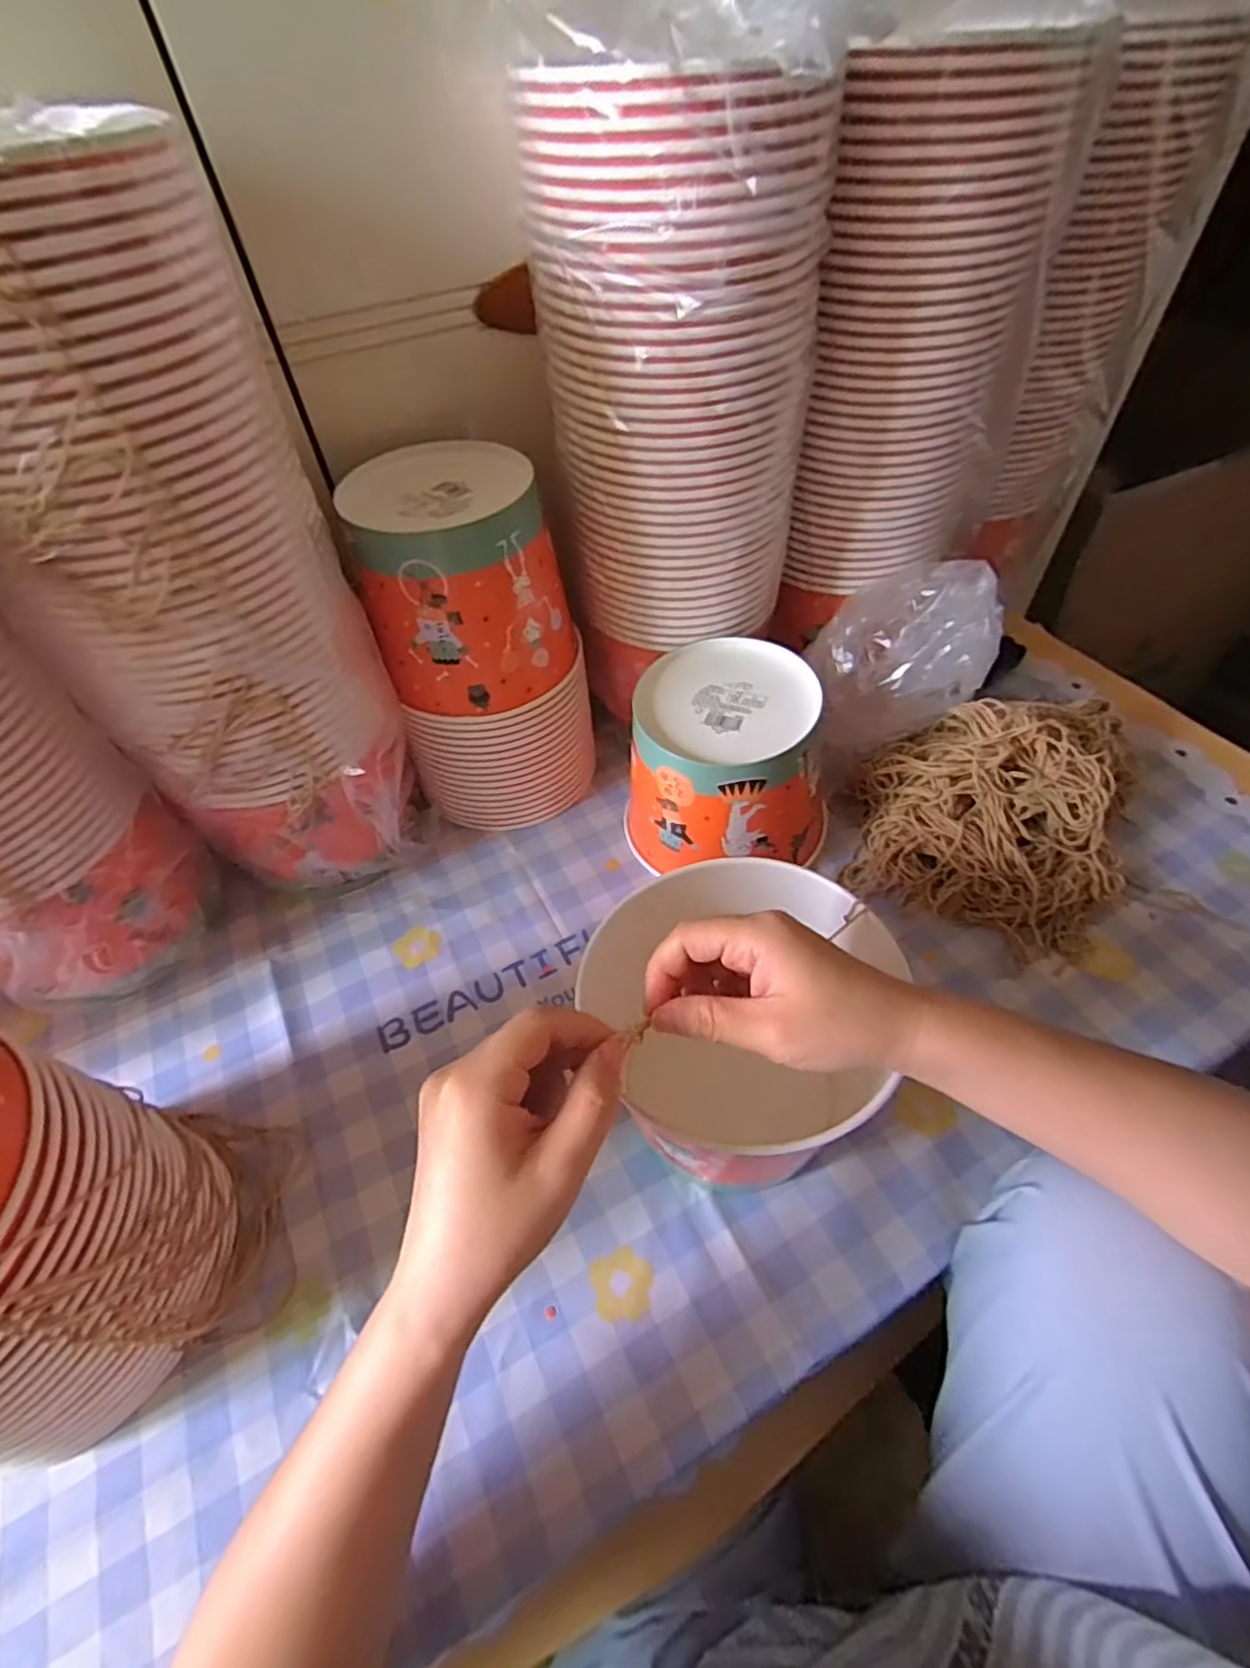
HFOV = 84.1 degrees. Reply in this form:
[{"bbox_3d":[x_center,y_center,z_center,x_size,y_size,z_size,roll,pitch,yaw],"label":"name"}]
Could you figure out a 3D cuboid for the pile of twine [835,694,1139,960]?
[{"bbox_3d":[0.286,-0.033,0.534,0.197,0.097,0.212,24,57,21],"label":"pile of twine"}]

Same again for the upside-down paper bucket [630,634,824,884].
[{"bbox_3d":[0.083,-0.047,0.533,0.151,0.141,0.133,7,53,9],"label":"upside-down paper bucket"}]

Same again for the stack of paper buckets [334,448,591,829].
[{"bbox_3d":[-0.105,-0.140,0.542,0.144,0.256,0.134,-6,52,-2],"label":"stack of paper buckets"}]

